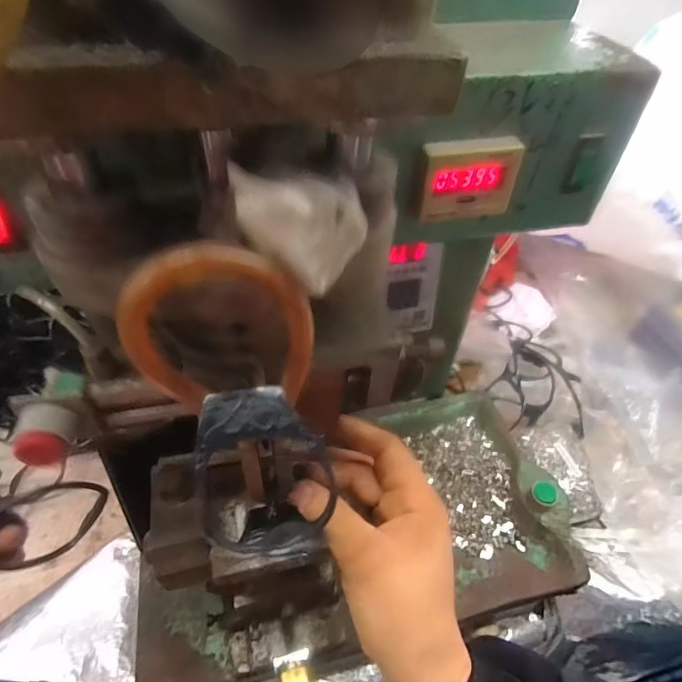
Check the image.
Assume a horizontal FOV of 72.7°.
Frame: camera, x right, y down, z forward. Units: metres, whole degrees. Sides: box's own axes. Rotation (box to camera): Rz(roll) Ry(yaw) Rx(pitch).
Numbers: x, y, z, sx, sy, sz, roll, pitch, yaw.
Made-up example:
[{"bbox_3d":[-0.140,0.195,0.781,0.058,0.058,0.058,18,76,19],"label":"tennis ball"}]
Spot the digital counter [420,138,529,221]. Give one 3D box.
[{"bbox_3d":[0.061,-0.079,0.224,0.049,0.039,0.010,-9,49,-10],"label":"digital counter"}]

